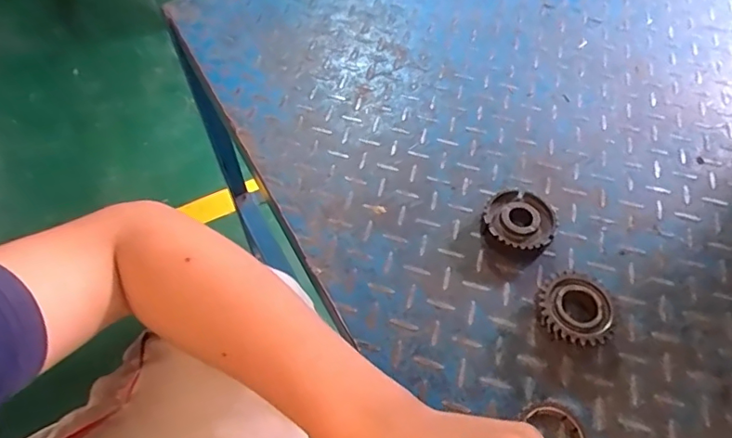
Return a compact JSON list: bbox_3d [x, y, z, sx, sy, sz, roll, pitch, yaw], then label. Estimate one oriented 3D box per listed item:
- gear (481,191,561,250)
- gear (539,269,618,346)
[{"bbox_3d":[0.150,0.001,0.508,0.067,0.026,0.070,-1,56,1],"label":"gear"},{"bbox_3d":[0.181,0.081,0.450,0.065,0.033,0.064,-1,56,1],"label":"gear"}]

